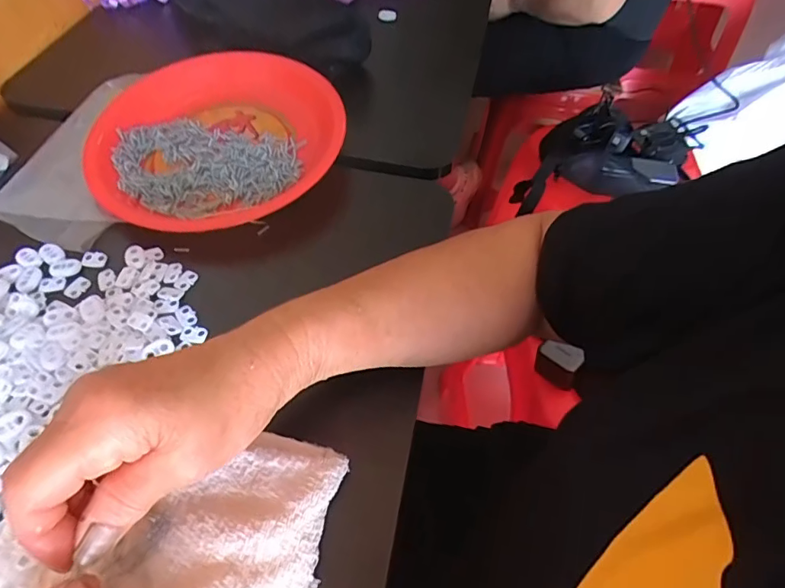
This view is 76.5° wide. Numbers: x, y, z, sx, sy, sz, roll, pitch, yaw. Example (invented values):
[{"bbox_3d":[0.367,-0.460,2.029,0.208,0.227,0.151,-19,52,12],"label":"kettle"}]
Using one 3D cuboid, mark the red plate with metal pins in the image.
[{"bbox_3d":[-0.158,-0.146,0.450,0.219,0.034,0.177,-11,55,-10],"label":"red plate with metal pins"}]

